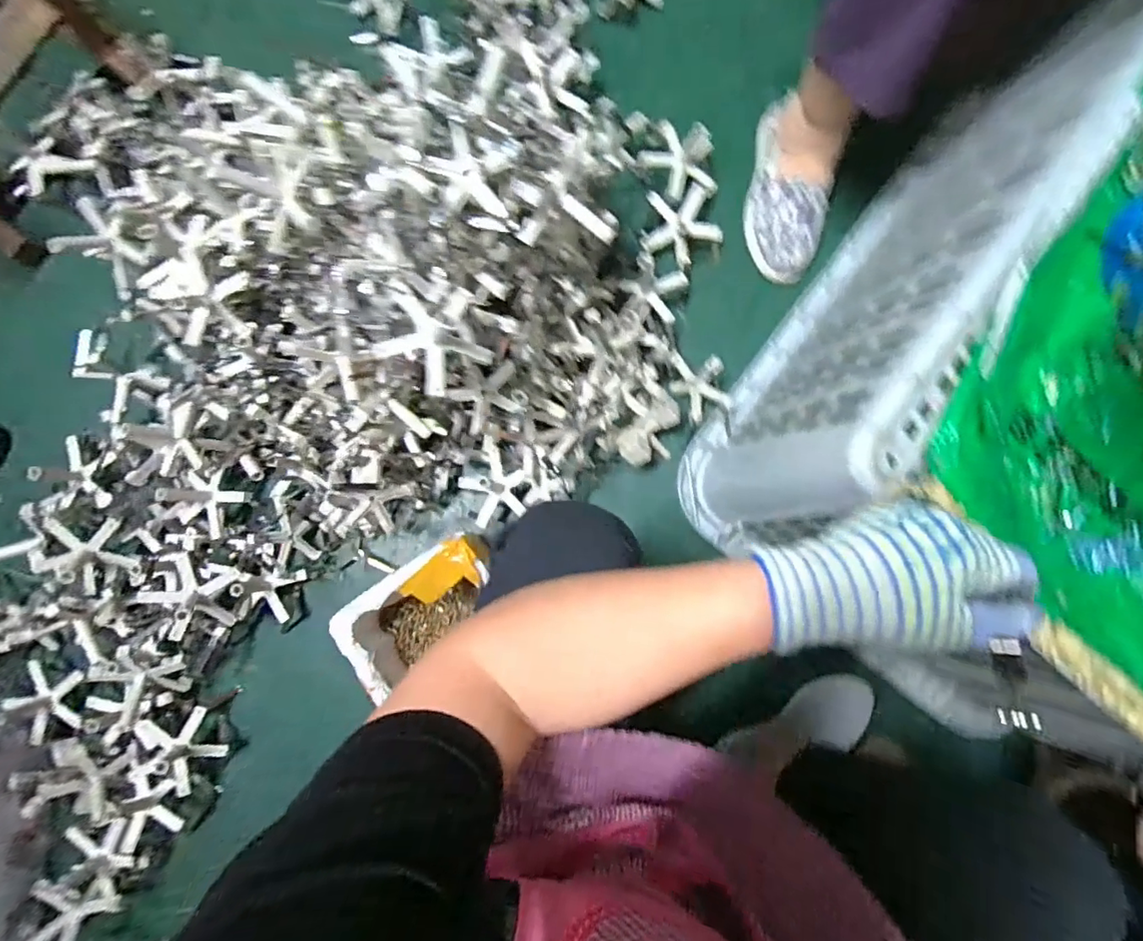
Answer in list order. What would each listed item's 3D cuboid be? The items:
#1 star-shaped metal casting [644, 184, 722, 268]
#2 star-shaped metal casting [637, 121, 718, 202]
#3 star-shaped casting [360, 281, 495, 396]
[{"bbox_3d":[0.157,-0.351,0.820,0.110,0.045,0.110,-12,86,0],"label":"star-shaped metal casting"},{"bbox_3d":[0.154,-0.444,0.826,0.105,0.045,0.114,-8,86,0],"label":"star-shaped metal casting"},{"bbox_3d":[-0.135,-0.133,0.541,0.100,0.059,0.106,24,87,2],"label":"star-shaped casting"}]

